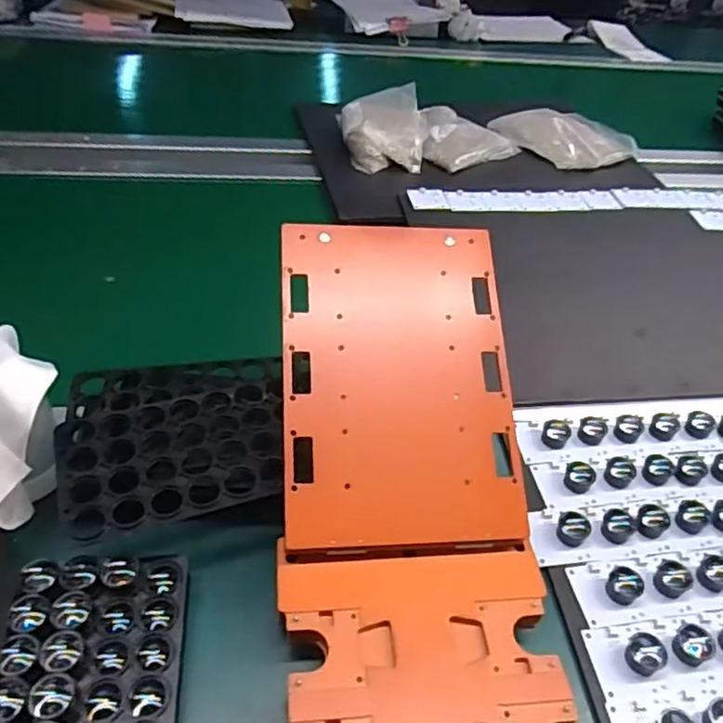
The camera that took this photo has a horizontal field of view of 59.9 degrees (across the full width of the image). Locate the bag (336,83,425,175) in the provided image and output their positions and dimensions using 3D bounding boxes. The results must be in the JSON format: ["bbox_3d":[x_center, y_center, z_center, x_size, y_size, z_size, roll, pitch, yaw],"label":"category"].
[{"bbox_3d":[0.028,-0.338,0.900,0.120,0.051,0.170,6,44,-1],"label":"bag"}]

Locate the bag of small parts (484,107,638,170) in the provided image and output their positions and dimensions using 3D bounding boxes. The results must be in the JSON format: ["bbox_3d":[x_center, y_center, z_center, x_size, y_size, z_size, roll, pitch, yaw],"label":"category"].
[{"bbox_3d":[0.310,-0.350,0.961,0.170,0.025,0.174,-24,52,-28],"label":"bag of small parts"}]

